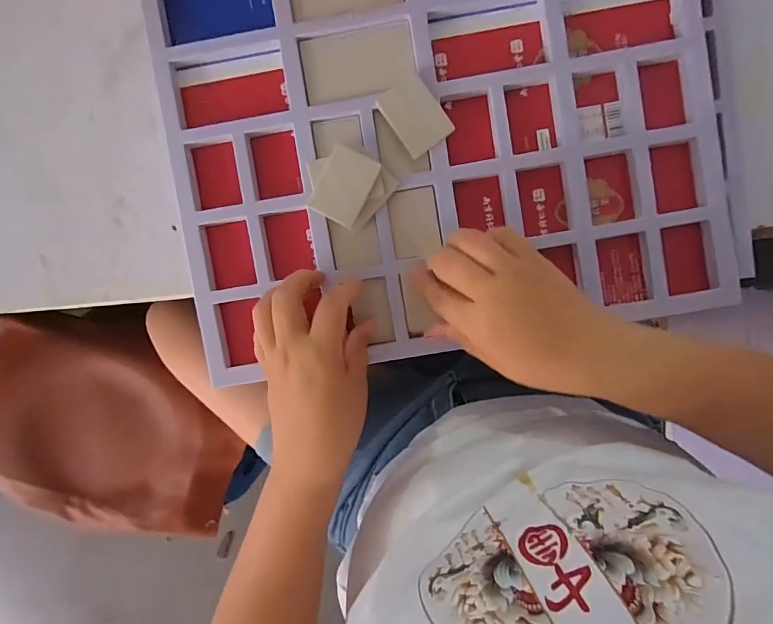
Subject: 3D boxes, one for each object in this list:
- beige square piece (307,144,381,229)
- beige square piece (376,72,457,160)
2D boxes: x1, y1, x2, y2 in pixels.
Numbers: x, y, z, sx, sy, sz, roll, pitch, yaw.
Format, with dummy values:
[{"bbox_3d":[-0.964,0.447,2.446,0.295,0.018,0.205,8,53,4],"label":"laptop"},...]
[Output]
[{"bbox_3d":[-0.032,-0.095,0.323,0.038,0.004,0.053,25,96,-2],"label":"beige square piece"},{"bbox_3d":[0.022,-0.152,0.332,0.039,0.010,0.054,-34,91,1],"label":"beige square piece"}]

